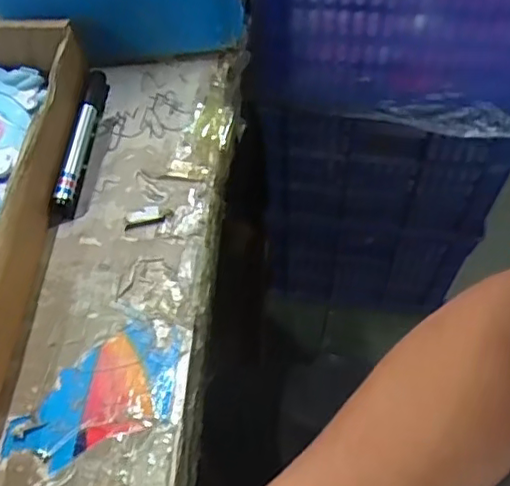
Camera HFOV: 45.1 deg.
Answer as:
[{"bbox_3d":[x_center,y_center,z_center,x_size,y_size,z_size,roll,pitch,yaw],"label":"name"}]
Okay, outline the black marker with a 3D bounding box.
[{"bbox_3d":[-0.133,-0.082,0.475,0.014,0.012,0.137,3,56,4],"label":"black marker"}]

